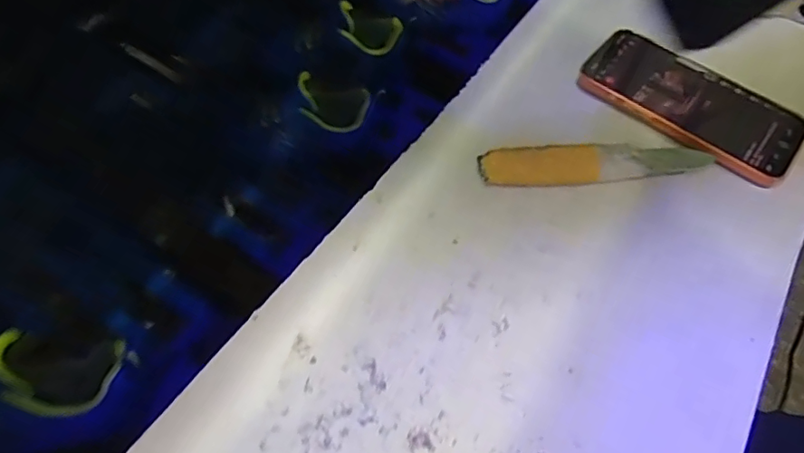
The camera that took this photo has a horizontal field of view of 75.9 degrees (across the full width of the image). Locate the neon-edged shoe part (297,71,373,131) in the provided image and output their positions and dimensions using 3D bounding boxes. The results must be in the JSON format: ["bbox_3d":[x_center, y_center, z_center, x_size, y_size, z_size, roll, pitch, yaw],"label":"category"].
[{"bbox_3d":[-0.057,-0.099,0.423,0.058,0.007,0.038,13,96,-16],"label":"neon-edged shoe part"}]

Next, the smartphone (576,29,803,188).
[{"bbox_3d":[0.223,-0.098,0.396,0.158,0.018,0.081,38,66,15],"label":"smartphone"}]

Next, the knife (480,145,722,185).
[{"bbox_3d":[0.137,-0.043,0.359,0.166,0.024,0.027,-5,59,-4],"label":"knife"}]

